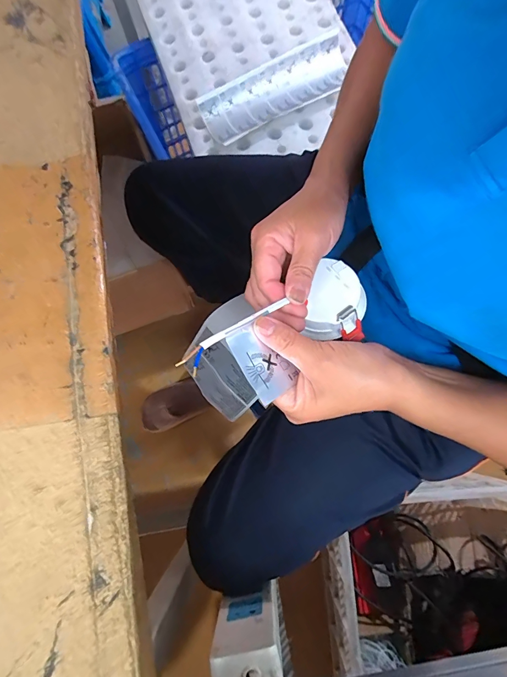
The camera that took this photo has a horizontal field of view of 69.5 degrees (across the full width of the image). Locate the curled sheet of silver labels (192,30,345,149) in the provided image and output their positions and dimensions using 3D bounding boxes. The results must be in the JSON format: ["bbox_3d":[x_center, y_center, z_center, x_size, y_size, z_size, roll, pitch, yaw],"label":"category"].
[{"bbox_3d":[0.049,-0.461,0.677,0.298,0.044,0.107,-31,76,-9],"label":"curled sheet of silver labels"}]

